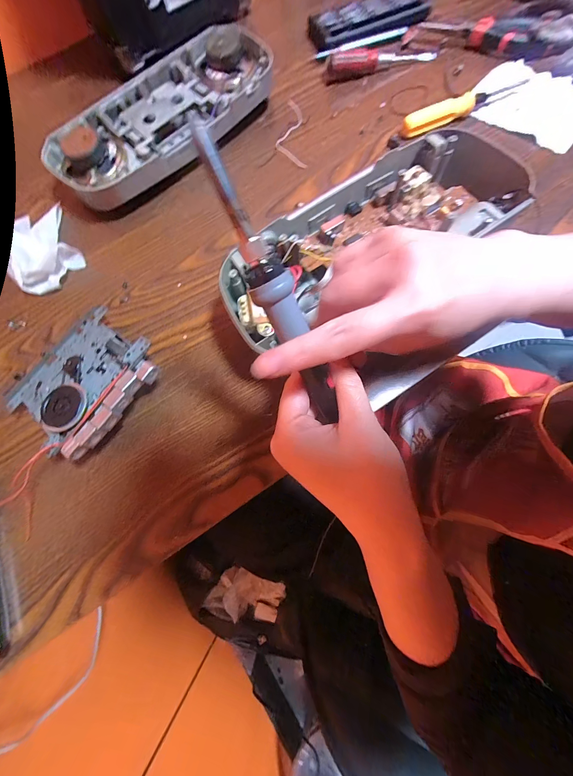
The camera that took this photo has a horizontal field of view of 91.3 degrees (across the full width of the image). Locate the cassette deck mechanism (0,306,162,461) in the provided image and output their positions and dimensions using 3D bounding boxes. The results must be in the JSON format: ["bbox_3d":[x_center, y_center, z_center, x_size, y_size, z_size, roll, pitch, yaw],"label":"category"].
[{"bbox_3d":[-0.180,-0.007,0.254,0.109,0.036,0.113,35,79,10],"label":"cassette deck mechanism"}]

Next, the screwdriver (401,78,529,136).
[{"bbox_3d":[0.209,-0.333,0.332,0.158,0.022,0.022,-22,75,-4],"label":"screwdriver"}]

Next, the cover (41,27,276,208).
[{"bbox_3d":[-0.137,-0.319,0.333,0.127,0.045,0.288,43,80,12],"label":"cover"}]

